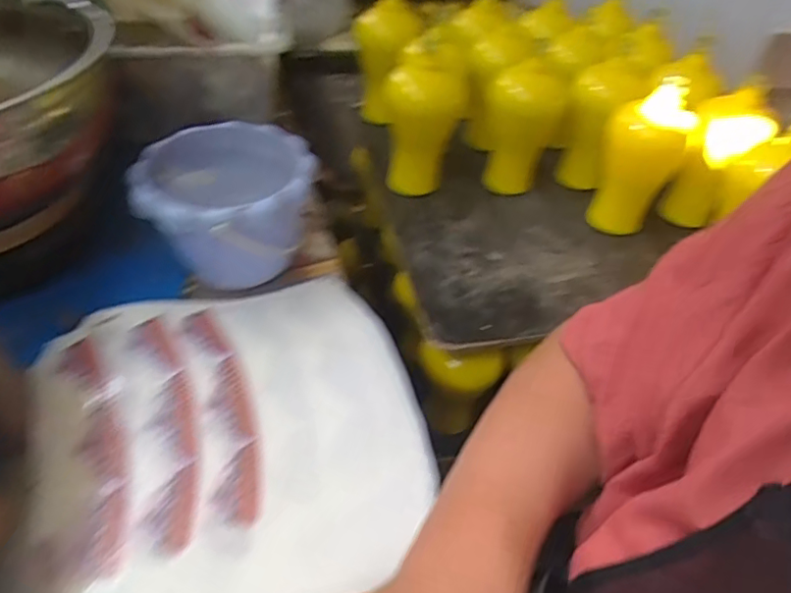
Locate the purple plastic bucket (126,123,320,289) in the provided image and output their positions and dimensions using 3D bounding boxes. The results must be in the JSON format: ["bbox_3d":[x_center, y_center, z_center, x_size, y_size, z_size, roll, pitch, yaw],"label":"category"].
[{"bbox_3d":[-0.160,-0.080,0.533,0.153,0.115,0.138,3,43,-5],"label":"purple plastic bucket"}]

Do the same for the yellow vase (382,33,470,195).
[{"bbox_3d":[0.044,-0.269,0.813,0.109,0.206,0.145,9,45,3],"label":"yellow vase"}]

